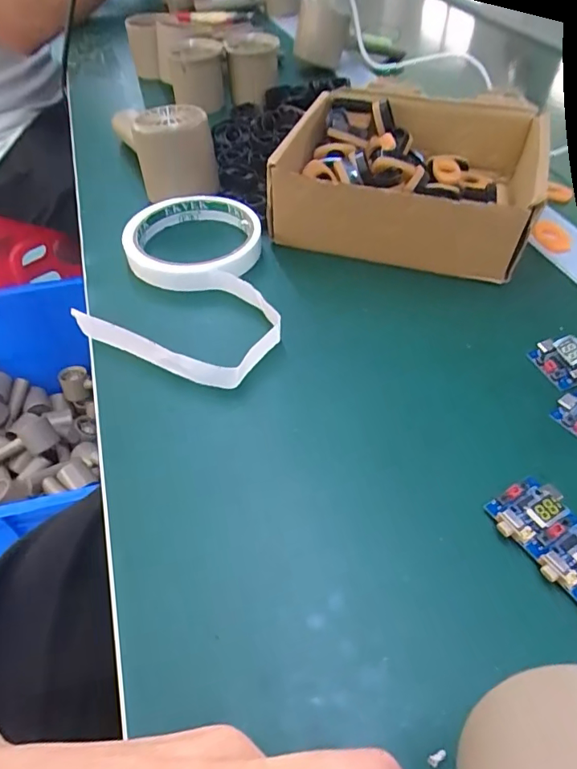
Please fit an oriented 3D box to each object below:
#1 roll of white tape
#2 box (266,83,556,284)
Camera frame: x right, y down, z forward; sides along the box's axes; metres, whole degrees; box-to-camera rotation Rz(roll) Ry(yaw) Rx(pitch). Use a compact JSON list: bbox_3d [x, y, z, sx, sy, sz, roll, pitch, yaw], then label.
[{"bbox_3d":[-0.055,-0.068,0.321,0.117,0.026,0.161,9,50,8],"label":"roll of white tape"},{"bbox_3d":[0.086,-0.149,0.360,0.166,0.067,0.155,14,50,13],"label":"box"}]

